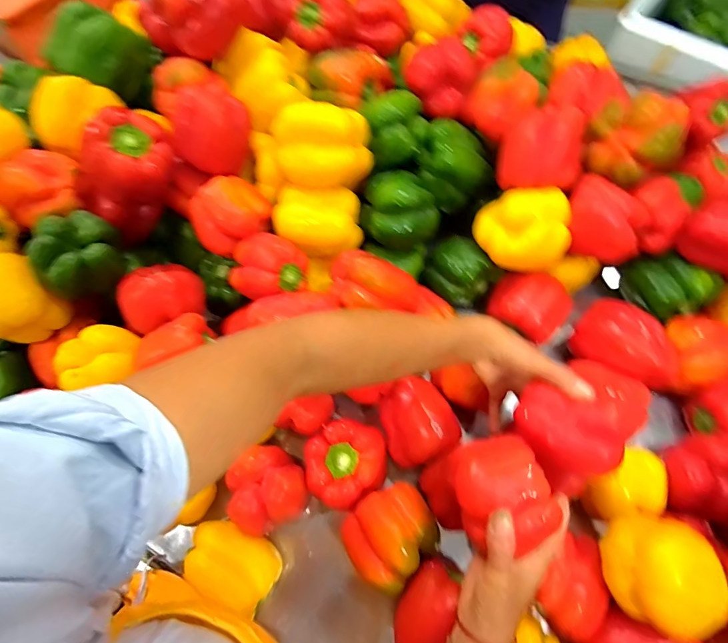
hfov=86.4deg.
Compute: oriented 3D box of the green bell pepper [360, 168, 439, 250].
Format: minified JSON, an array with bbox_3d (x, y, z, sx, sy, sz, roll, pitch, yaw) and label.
[{"bbox_3d":[0.041,-0.138,0.491,0.096,0.072,0.080,32,72,15],"label":"green bell pepper"}]

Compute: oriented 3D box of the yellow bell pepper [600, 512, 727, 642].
[{"bbox_3d":[0.268,0.226,0.345,0.096,0.070,0.084,26,71,13],"label":"yellow bell pepper"}]

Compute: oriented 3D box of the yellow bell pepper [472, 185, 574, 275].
[{"bbox_3d":[0.190,-0.104,0.475,0.107,0.085,0.080,18,69,10],"label":"yellow bell pepper"}]

